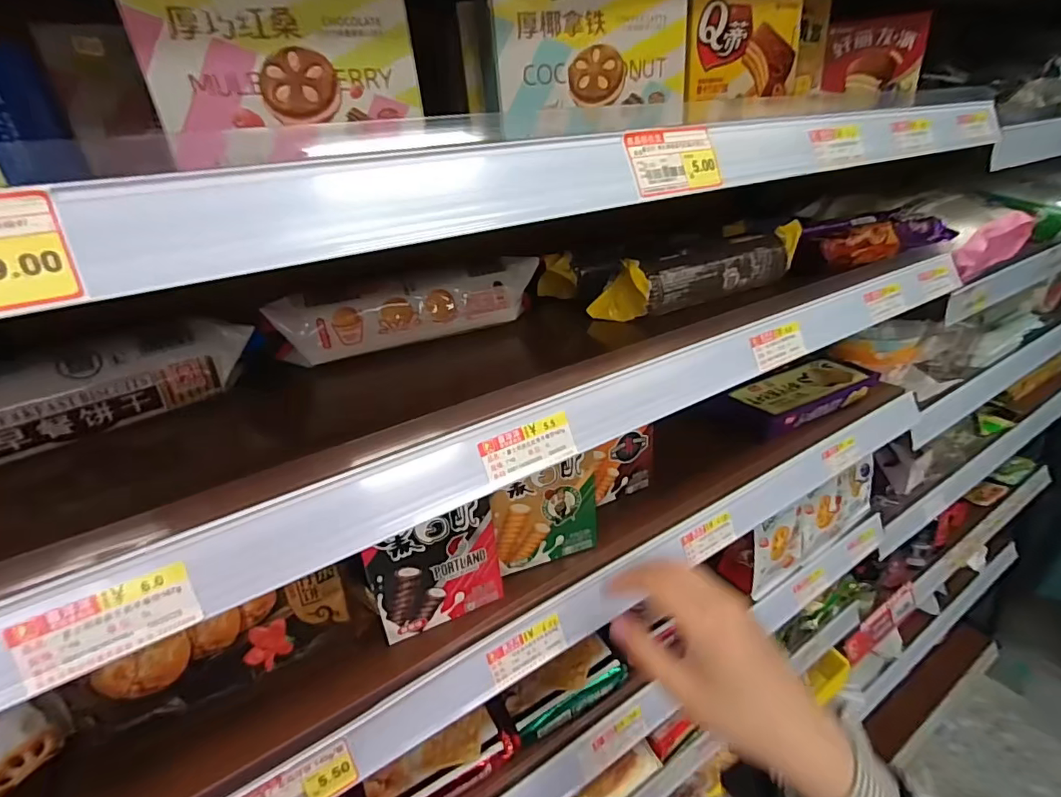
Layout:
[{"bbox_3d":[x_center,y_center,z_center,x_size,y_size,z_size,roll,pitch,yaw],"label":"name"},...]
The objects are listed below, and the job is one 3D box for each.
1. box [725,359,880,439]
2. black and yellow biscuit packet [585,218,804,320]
[{"bbox_3d":[0.324,-0.009,0.620,0.208,0.026,0.088,-18,29,-24],"label":"box"},{"bbox_3d":[0.165,-0.122,0.488,0.214,0.054,0.057,-18,29,-24],"label":"black and yellow biscuit packet"}]

